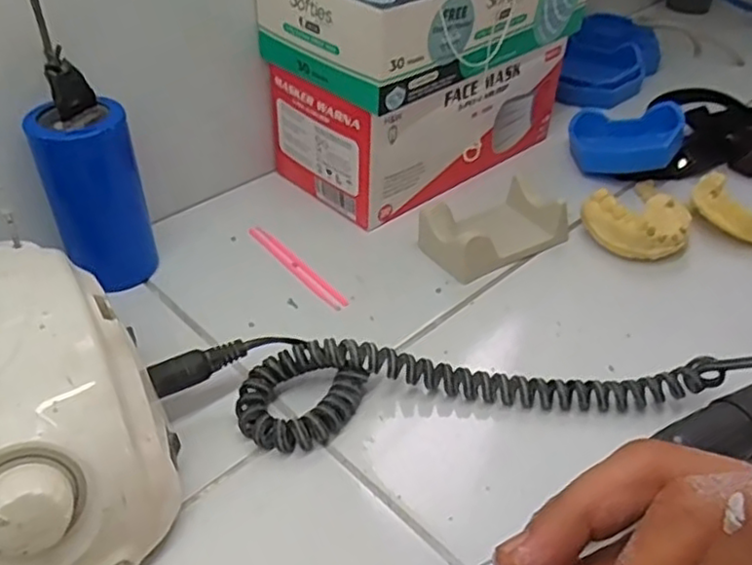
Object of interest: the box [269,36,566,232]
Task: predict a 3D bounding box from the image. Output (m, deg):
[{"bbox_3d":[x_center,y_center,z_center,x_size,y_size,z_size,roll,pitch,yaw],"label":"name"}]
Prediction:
[{"bbox_3d":[0.032,-0.128,0.480,0.185,0.101,0.104,-32,51,-34],"label":"box"}]

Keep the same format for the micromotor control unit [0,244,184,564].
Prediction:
[{"bbox_3d":[-0.143,0.056,0.271,0.100,0.084,0.135,-21,46,-25],"label":"micromotor control unit"}]

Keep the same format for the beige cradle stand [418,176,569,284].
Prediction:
[{"bbox_3d":[0.070,-0.037,0.435,0.089,0.034,0.061,-23,46,-27],"label":"beige cradle stand"}]

